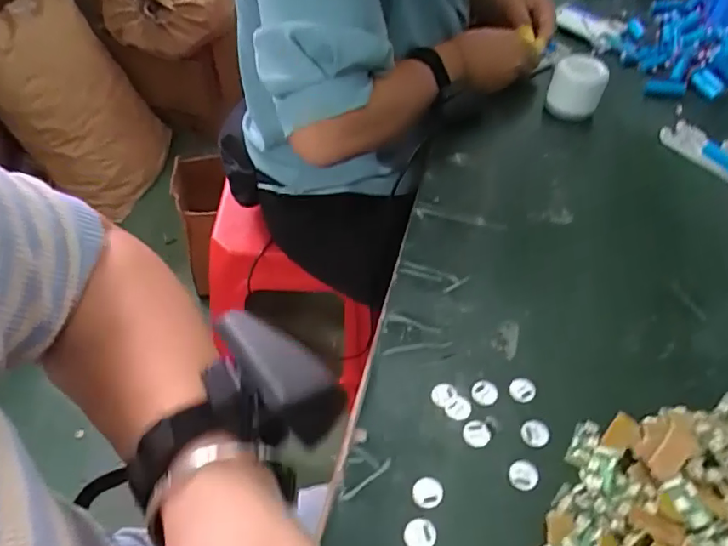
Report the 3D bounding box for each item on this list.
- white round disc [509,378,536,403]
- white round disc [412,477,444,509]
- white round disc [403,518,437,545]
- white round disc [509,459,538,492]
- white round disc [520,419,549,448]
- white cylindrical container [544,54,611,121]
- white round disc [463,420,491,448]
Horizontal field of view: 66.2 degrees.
[{"bbox_3d":[0.112,0.081,0.394,0.017,0.004,0.019,30,51,23],"label":"white round disc"},{"bbox_3d":[0.038,0.130,0.333,0.017,0.004,0.018,2,46,-2],"label":"white round disc"},{"bbox_3d":[0.032,0.147,0.314,0.018,0.004,0.017,2,46,-2],"label":"white round disc"},{"bbox_3d":[0.100,0.125,0.348,0.017,0.004,0.021,24,49,18],"label":"white round disc"},{"bbox_3d":[0.114,0.105,0.369,0.018,0.004,0.019,2,46,-2],"label":"white round disc"},{"bbox_3d":[0.272,-0.238,0.714,0.066,0.065,0.071,18,47,13],"label":"white cylindrical container"},{"bbox_3d":[0.074,0.104,0.366,0.018,0.004,0.019,2,46,-2],"label":"white round disc"}]

